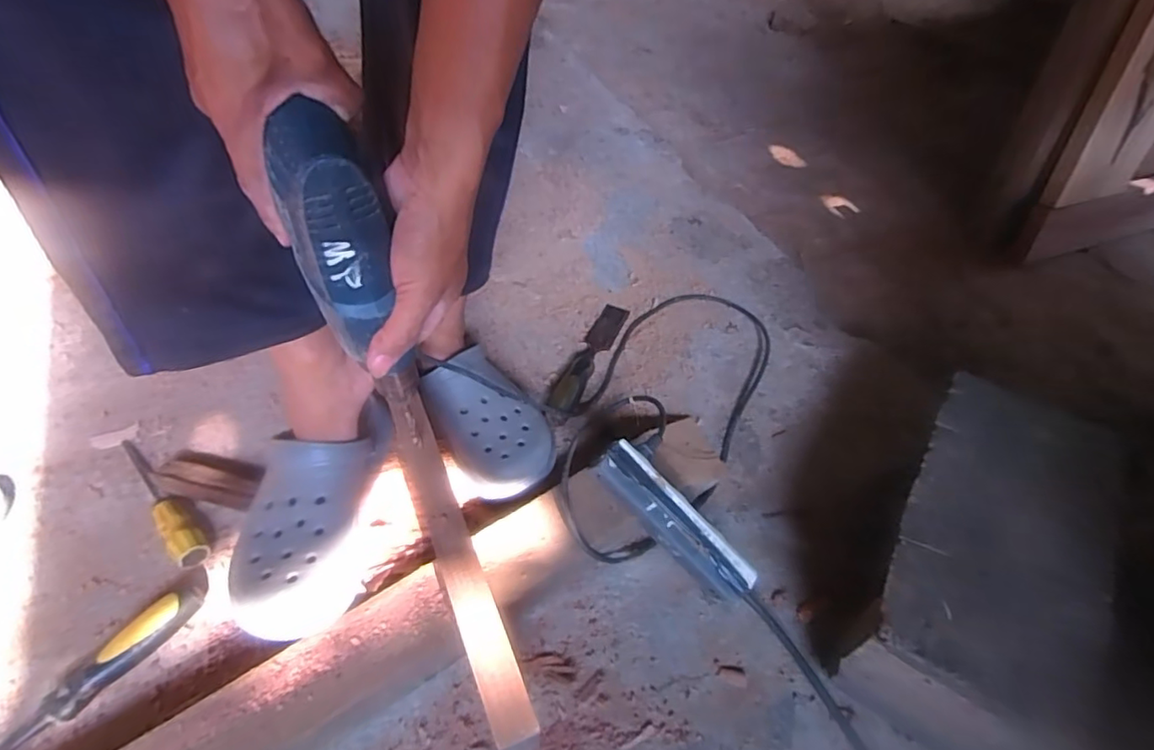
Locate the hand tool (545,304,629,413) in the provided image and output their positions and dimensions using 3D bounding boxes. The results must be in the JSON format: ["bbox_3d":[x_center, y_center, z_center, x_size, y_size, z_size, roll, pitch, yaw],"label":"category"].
[{"bbox_3d":[0.016,-0.029,0.777,0.042,0.030,0.220,20,53,12],"label":"hand tool"}]

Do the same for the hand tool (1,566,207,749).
[{"bbox_3d":[-0.436,0.271,0.498,0.039,0.040,0.235,32,56,20],"label":"hand tool"}]

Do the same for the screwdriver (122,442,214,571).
[{"bbox_3d":[-0.452,0.128,0.618,0.030,0.034,0.202,-36,62,-28],"label":"screwdriver"}]

